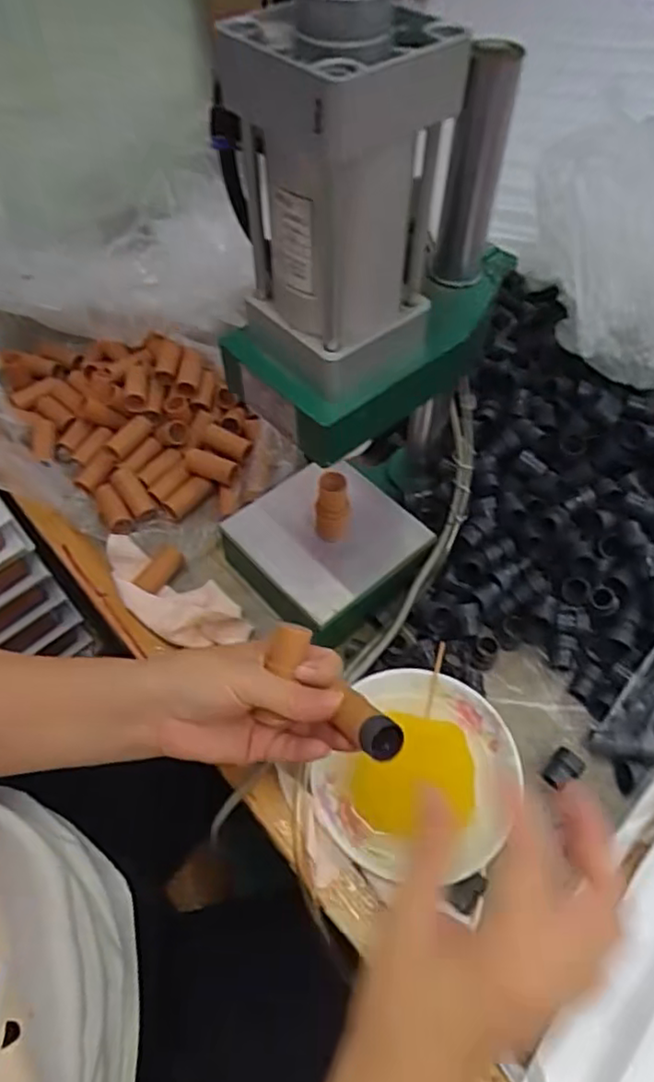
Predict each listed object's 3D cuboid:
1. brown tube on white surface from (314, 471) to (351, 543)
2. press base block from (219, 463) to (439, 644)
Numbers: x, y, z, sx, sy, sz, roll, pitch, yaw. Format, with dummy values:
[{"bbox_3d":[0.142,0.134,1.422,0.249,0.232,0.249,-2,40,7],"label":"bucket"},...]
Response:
[{"bbox_3d":[0.004,-0.024,0.475,0.025,0.070,0.023,-3,55,-2],"label":"brown tube on white surface"},{"bbox_3d":[-0.002,0.008,0.517,0.126,0.053,0.127,-35,62,-22],"label":"press base block"}]

